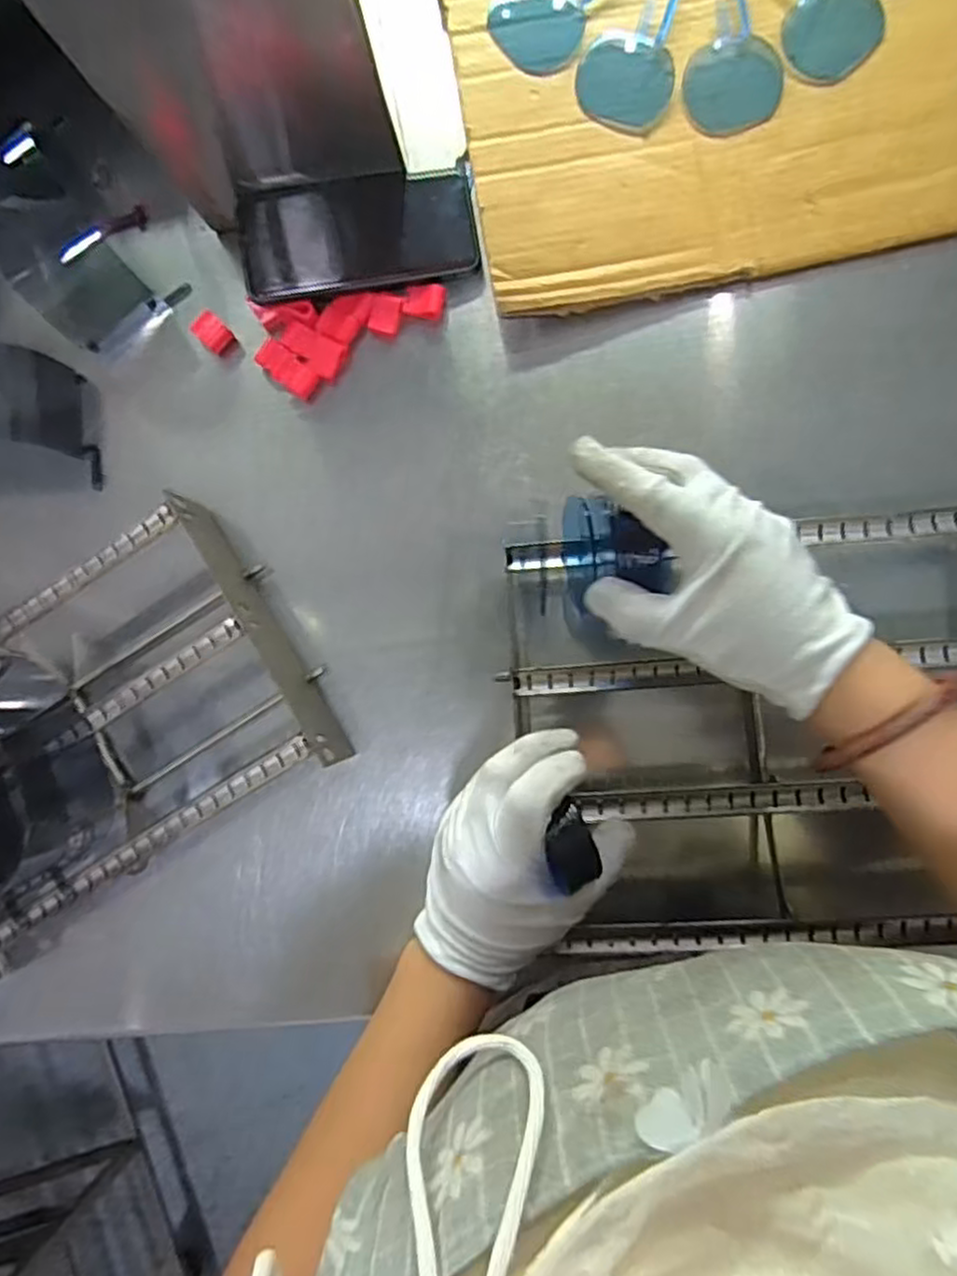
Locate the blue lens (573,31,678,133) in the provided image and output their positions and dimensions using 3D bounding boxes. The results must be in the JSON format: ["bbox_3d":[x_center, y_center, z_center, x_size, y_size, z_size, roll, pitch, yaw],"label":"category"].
[{"bbox_3d":[0.099,-0.378,0.480,0.063,0.006,0.060,16,88,6],"label":"blue lens"}]

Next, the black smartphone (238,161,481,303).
[{"bbox_3d":[-0.083,-0.284,0.493,0.161,0.007,0.072,-10,95,-2],"label":"black smartphone"}]

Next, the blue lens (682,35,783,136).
[{"bbox_3d":[0.172,-0.373,0.478,0.062,0.005,0.061,-5,86,5],"label":"blue lens"}]

